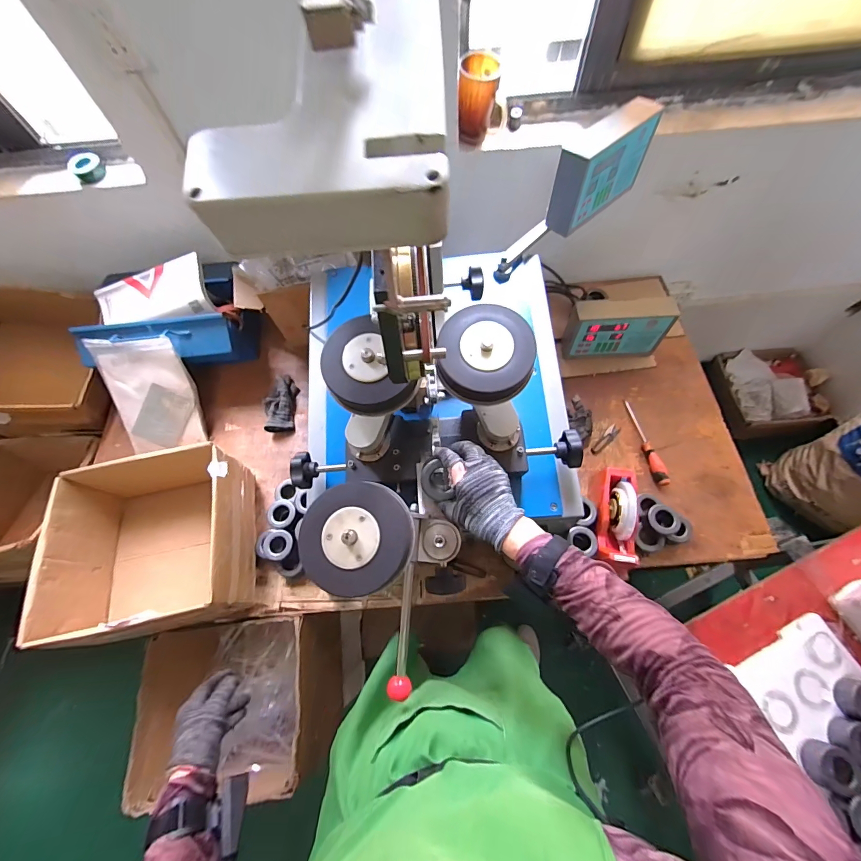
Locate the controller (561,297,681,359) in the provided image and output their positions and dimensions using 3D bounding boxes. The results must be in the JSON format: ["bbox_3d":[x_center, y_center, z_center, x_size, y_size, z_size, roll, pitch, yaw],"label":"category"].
[{"bbox_3d":[0.456,-0.254,0.937,0.222,0.158,0.078,-2,66,2],"label":"controller"}]

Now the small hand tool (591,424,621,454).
[{"bbox_3d":[0.422,0.023,0.915,0.024,0.012,0.091,40,74,18],"label":"small hand tool"}]

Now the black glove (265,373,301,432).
[{"bbox_3d":[-0.388,-0.069,0.982,0.080,0.041,0.157,-3,66,1],"label":"black glove"}]

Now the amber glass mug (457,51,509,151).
[{"bbox_3d":[0.101,-0.638,0.743,0.093,0.123,0.077,3,66,4],"label":"amber glass mug"}]

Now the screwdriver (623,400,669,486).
[{"bbox_3d":[0.505,0.024,0.889,0.023,0.031,0.216,-8,66,-1],"label":"screwdriver"}]

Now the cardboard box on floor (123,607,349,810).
[{"bbox_3d":[-0.399,0.587,0.849,0.323,0.283,0.291,-6,66,0],"label":"cardboard box on floor"}]

